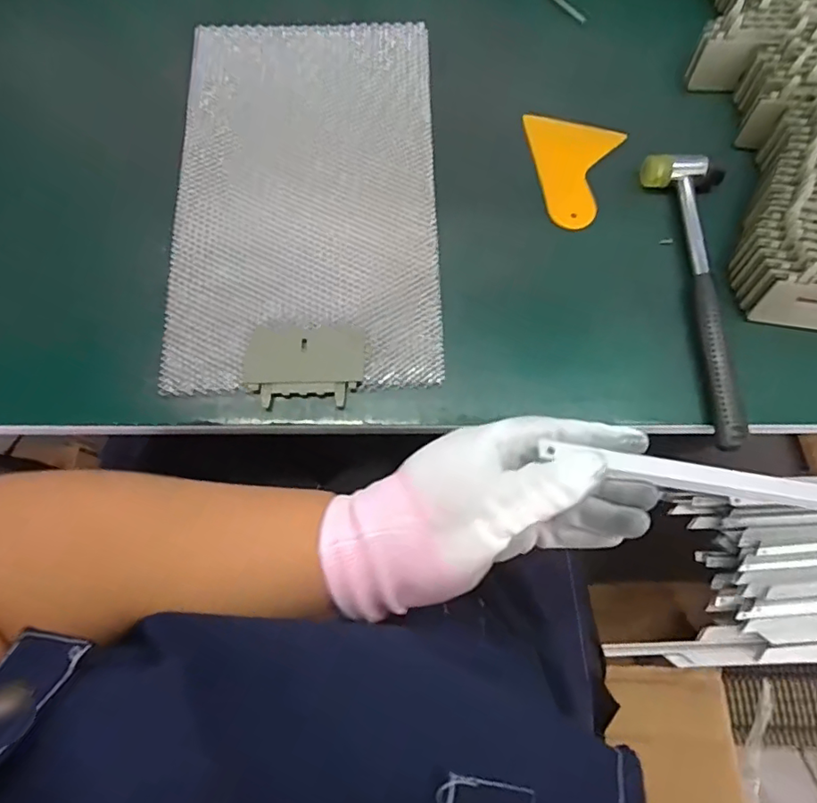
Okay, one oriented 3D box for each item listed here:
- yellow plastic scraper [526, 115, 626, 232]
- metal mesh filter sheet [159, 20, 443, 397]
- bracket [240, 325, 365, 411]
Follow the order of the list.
[{"bbox_3d":[0.143,-0.194,0.447,0.075,0.004,0.106,-7,74,-1],"label":"yellow plastic scraper"},{"bbox_3d":[-0.082,-0.173,0.441,0.200,0.011,0.340,-2,74,0],"label":"metal mesh filter sheet"},{"bbox_3d":[-0.076,-0.026,0.396,0.086,0.010,0.058,2,74,1],"label":"bracket"}]

